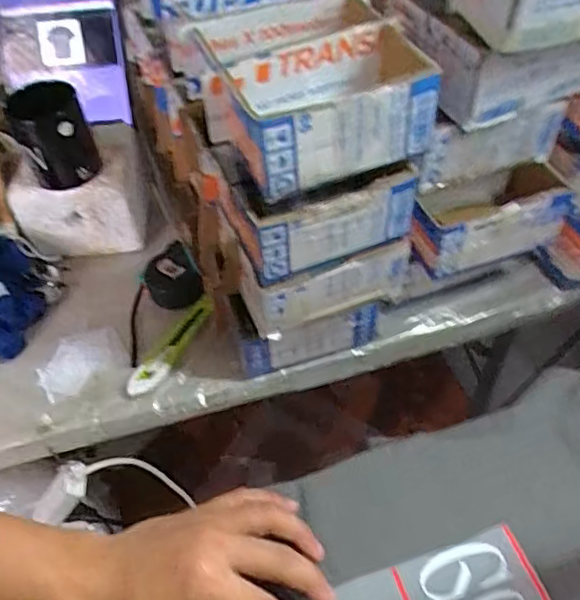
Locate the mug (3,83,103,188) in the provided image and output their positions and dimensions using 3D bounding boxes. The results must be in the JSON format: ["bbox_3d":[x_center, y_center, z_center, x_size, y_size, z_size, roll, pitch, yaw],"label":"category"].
[{"bbox_3d":[-0.277,-0.192,0.685,0.082,0.104,0.078,-23,54,-16],"label":"mug"}]

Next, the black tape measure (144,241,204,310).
[{"bbox_3d":[-0.146,-0.030,0.724,0.063,0.037,0.071,-24,54,-16],"label":"black tape measure"}]

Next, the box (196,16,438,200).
[{"bbox_3d":[0.036,-0.162,0.489,0.169,0.071,0.104,-18,52,-12],"label":"box"}]

